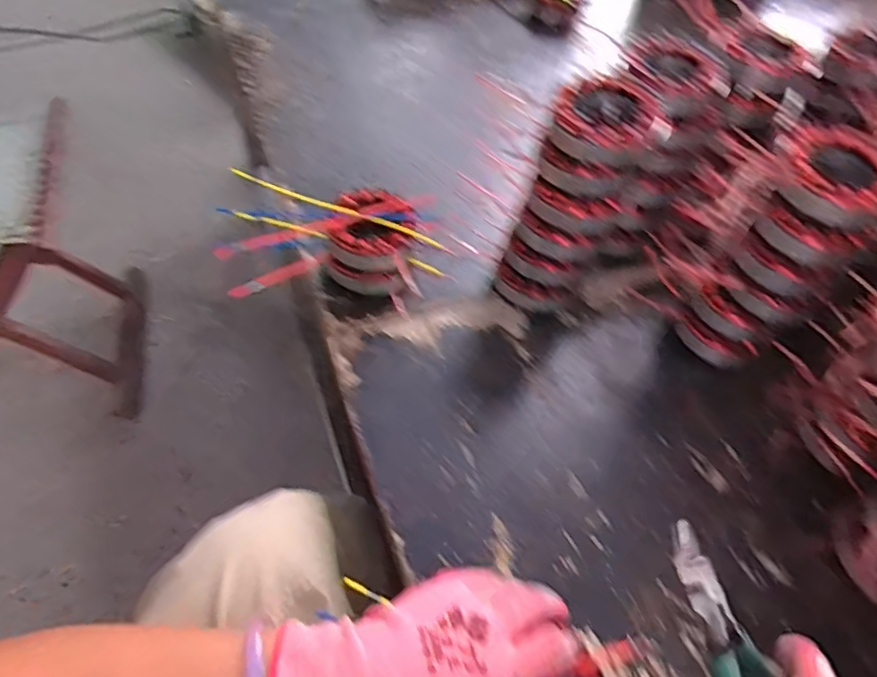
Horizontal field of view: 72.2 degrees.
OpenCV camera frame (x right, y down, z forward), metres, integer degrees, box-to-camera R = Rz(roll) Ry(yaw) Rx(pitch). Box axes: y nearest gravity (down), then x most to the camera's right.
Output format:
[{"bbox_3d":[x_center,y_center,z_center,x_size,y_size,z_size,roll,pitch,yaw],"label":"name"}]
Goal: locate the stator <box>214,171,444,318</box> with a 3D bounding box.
[{"bbox_3d":[-0.096,-0.088,0.559,0.188,0.068,0.119,0,52,-5],"label":"stator"}]

